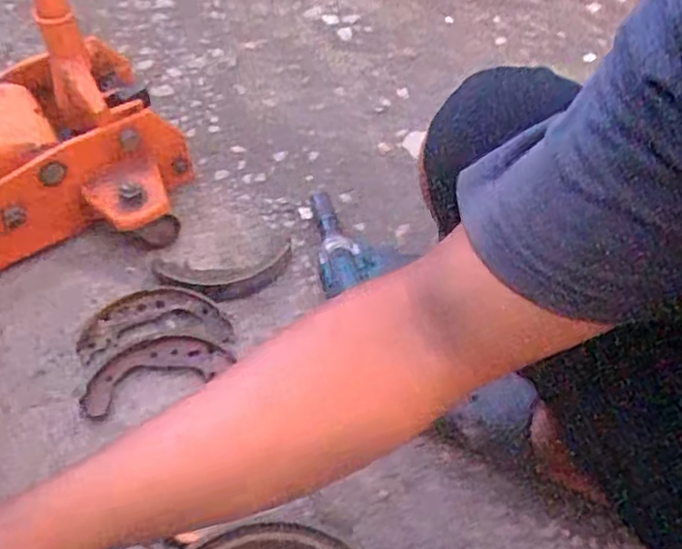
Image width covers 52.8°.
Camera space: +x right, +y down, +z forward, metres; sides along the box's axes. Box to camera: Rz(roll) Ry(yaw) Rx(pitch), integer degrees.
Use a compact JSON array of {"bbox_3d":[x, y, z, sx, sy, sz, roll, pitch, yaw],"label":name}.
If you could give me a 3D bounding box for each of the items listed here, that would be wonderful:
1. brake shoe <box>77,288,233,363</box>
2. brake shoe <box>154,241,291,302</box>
[{"bbox_3d":[-0.218,0.052,0.801,0.171,0.032,0.067,-12,55,-4],"label":"brake shoe"},{"bbox_3d":[-0.140,0.002,0.832,0.165,0.033,0.062,-12,55,-4],"label":"brake shoe"}]

